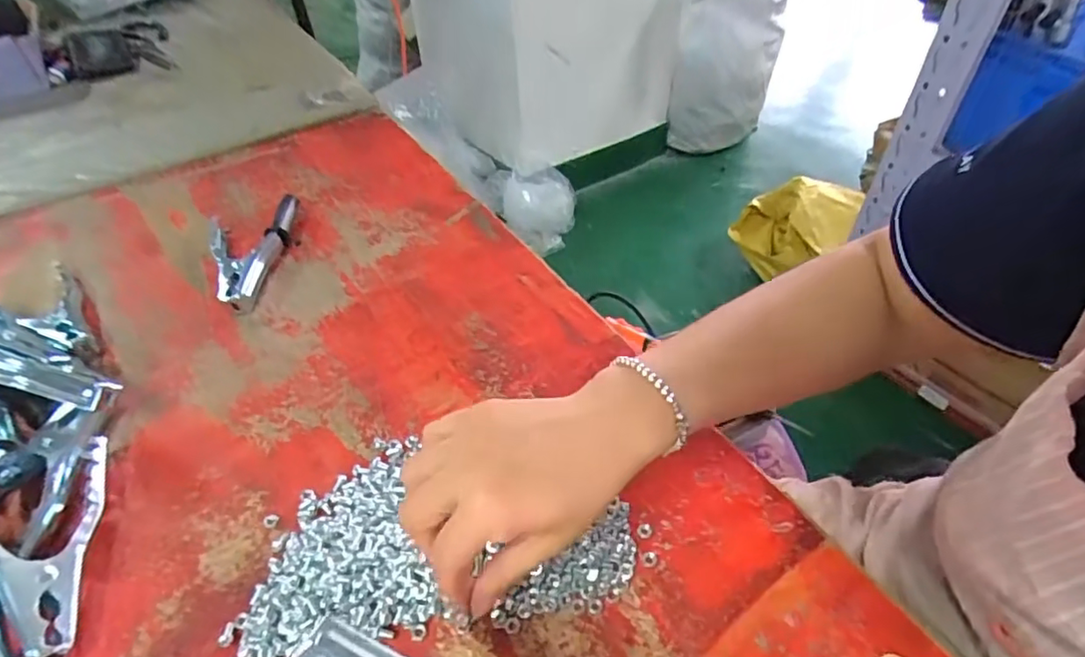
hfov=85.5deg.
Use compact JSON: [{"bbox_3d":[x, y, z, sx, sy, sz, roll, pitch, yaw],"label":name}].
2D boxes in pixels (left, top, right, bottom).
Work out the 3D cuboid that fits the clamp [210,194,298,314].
[{"bbox_3d":[-0.261,-0.076,0.544,0.082,0.022,0.155,-20,48,-16],"label":"clamp"}]

